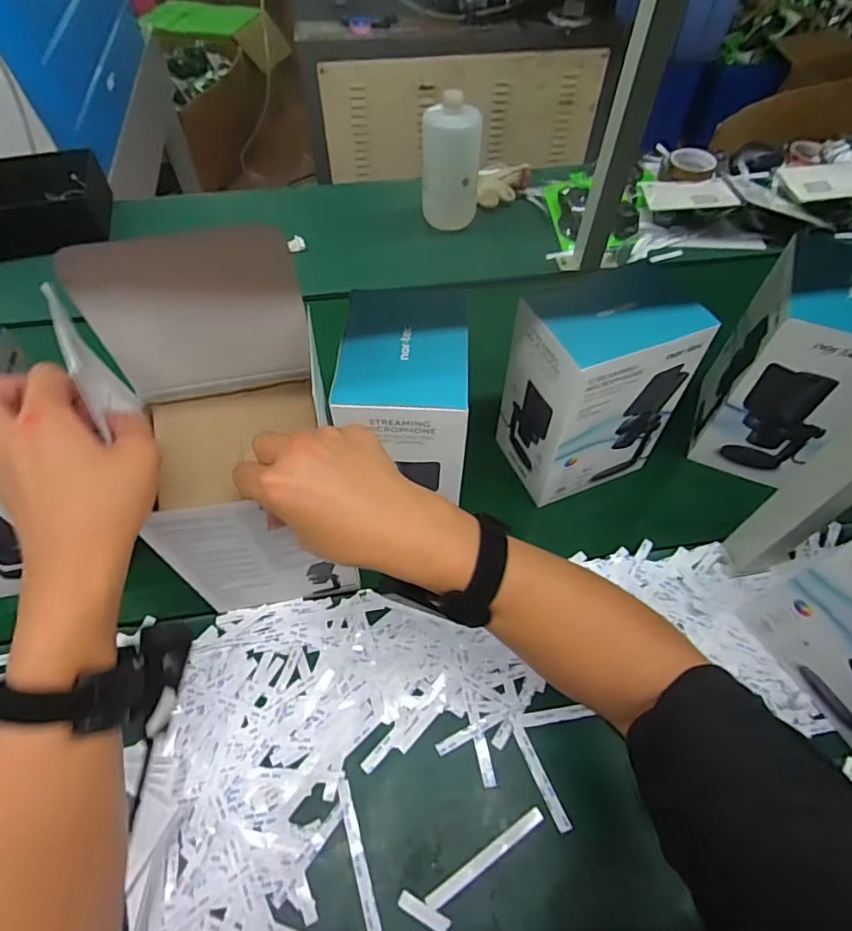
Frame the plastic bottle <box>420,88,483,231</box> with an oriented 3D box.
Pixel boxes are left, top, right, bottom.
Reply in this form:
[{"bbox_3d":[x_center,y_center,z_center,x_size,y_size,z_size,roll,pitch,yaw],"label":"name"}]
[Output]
[{"bbox_3d":[0.042,-0.500,0.900,0.099,0.183,0.082,5,56,1],"label":"plastic bottle"}]

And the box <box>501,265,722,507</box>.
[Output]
[{"bbox_3d":[0.178,-0.074,0.605,0.145,0.248,0.125,-21,60,-15],"label":"box"}]

